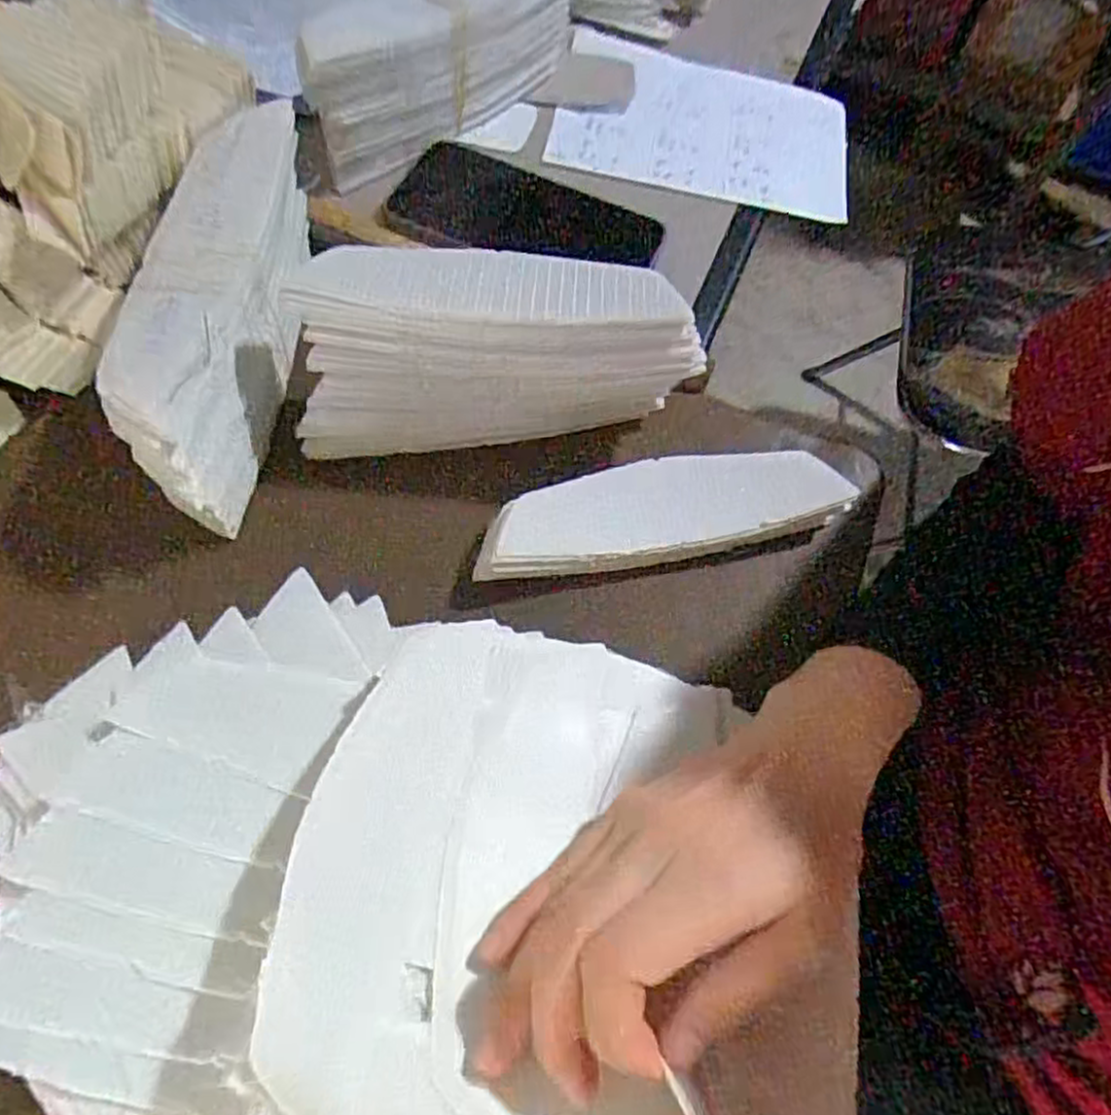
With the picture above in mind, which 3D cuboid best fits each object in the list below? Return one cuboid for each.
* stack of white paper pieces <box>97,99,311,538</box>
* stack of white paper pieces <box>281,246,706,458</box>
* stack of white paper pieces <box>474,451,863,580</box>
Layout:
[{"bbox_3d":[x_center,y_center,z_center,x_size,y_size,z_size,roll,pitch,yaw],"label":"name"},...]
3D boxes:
[{"bbox_3d":[-0.163,-0.122,0.372,0.073,0.076,0.211,1,65,-3],"label":"stack of white paper pieces"},{"bbox_3d":[-0.033,-0.110,0.368,0.185,0.086,0.067,-5,65,-6],"label":"stack of white paper pieces"},{"bbox_3d":[0.053,-0.025,0.373,0.183,0.024,0.051,-9,66,-8],"label":"stack of white paper pieces"}]

